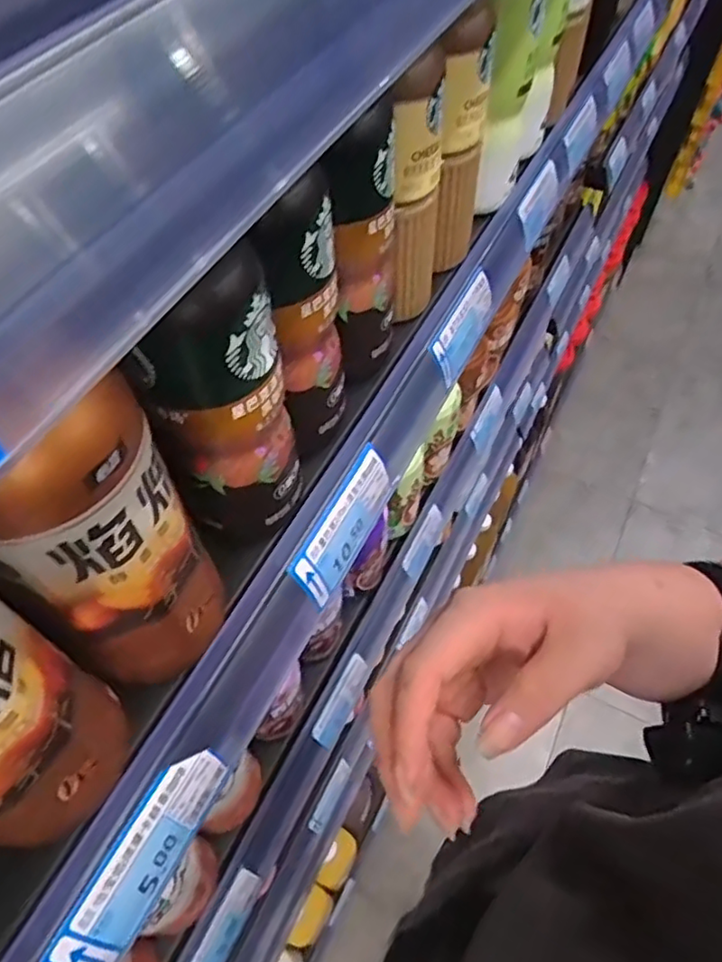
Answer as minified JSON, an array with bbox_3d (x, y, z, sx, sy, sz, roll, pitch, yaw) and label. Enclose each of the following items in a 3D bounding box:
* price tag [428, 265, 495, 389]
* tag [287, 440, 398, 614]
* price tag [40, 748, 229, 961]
[{"bbox_3d":[0.068,-0.099,0.414,0.004,0.036,0.085,2,49,39],"label":"price tag"},{"bbox_3d":[-0.008,0.022,0.330,0.004,0.035,0.085,7,51,37],"label":"tag"},{"bbox_3d":[-0.082,0.145,0.249,0.004,0.034,0.082,6,51,39],"label":"price tag"}]

